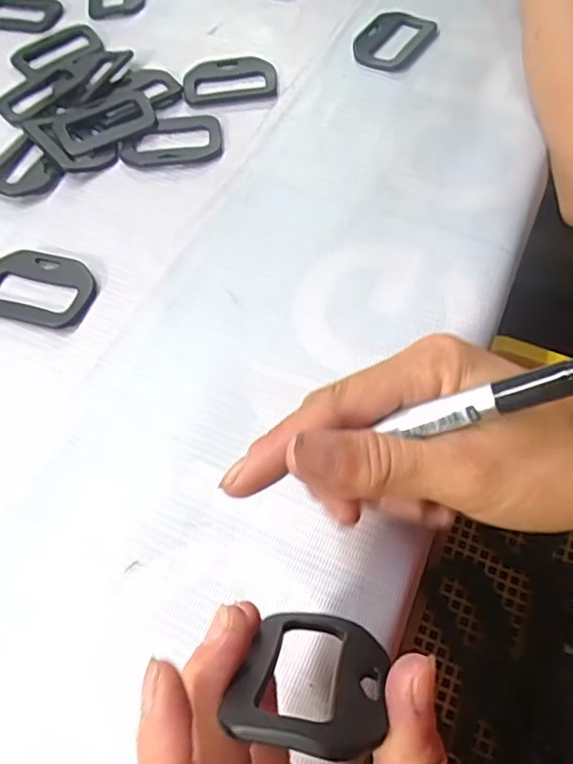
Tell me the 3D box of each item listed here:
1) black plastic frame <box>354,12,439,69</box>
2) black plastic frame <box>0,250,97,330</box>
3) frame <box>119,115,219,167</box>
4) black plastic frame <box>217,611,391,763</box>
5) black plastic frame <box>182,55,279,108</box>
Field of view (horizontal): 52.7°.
[{"bbox_3d":[0.071,-0.233,0.394,0.043,0.006,0.058,31,67,18],"label":"black plastic frame"},{"bbox_3d":[-0.130,-0.049,0.302,0.058,0.007,0.042,9,62,8],"label":"black plastic frame"},{"bbox_3d":[-0.071,-0.148,0.355,0.061,0.004,0.041,-4,61,1],"label":"frame"},{"bbox_3d":[0.008,0.081,0.162,0.039,0.061,0.004,8,95,10],"label":"black plastic frame"},{"bbox_3d":[-0.037,-0.199,0.380,0.060,0.005,0.044,-10,61,-3],"label":"black plastic frame"}]

